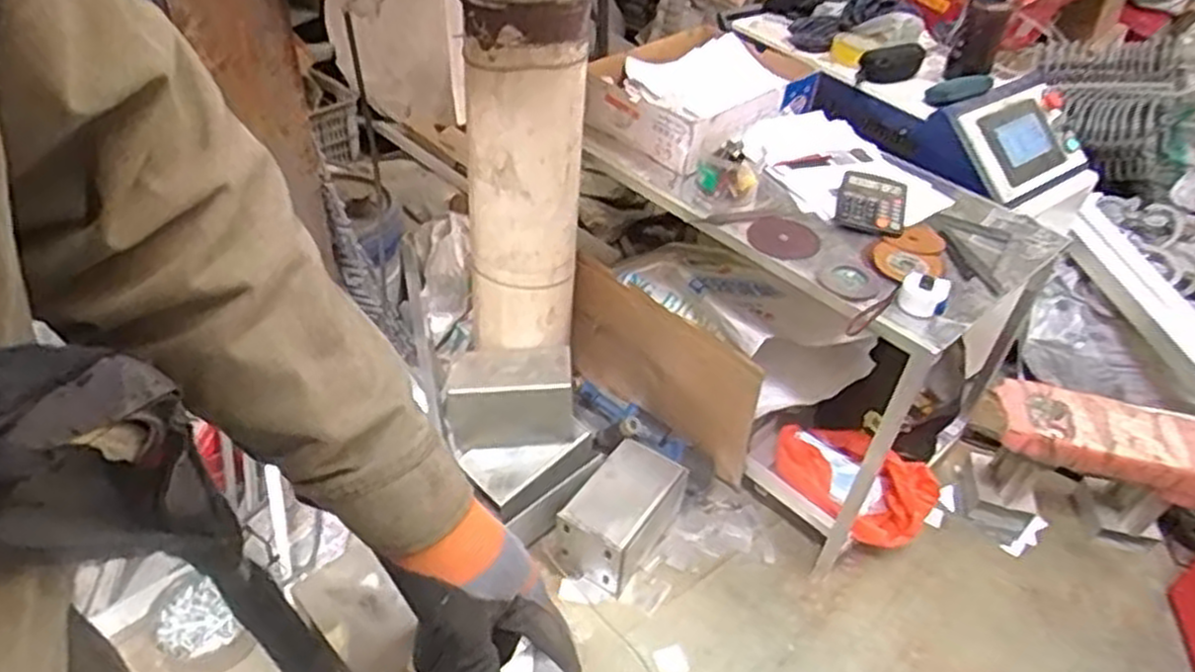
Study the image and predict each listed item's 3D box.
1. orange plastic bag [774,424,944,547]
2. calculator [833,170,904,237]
[{"bbox_3d":[0.491,0.280,1.531,0.307,0.114,0.153,24,44,21],"label":"orange plastic bag"},{"bbox_3d":[0.480,-0.235,1.379,0.113,0.033,0.158,15,41,11],"label":"calculator"}]

